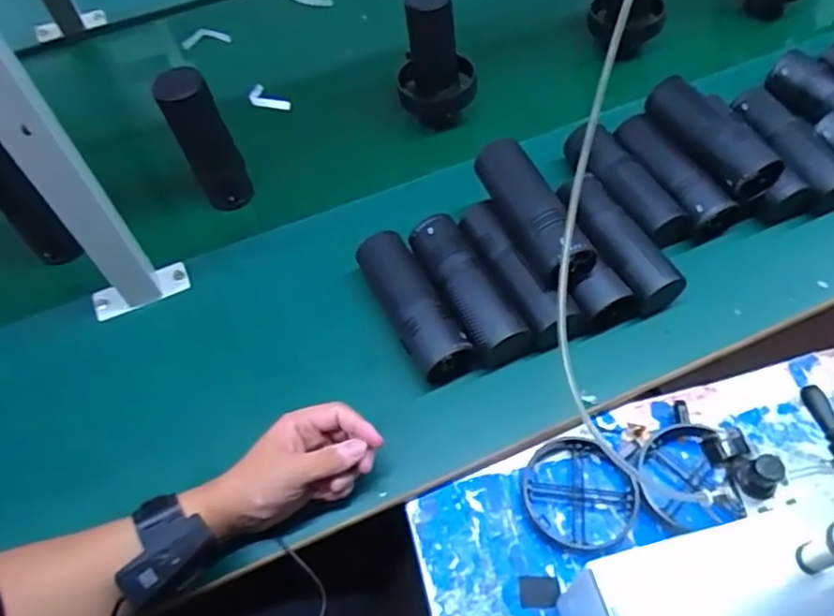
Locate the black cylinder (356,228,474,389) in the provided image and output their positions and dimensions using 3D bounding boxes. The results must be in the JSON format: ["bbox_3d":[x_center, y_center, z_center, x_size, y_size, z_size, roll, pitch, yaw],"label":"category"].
[{"bbox_3d":[-0.008,-0.002,0.645,0.056,0.061,0.163,-25,60,-13],"label":"black cylinder"}]

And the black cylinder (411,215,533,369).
[{"bbox_3d":[0.048,-0.015,0.660,0.058,0.055,0.163,-26,60,-13],"label":"black cylinder"}]

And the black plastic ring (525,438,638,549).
[{"bbox_3d":[0.144,0.163,0.577,0.096,0.012,0.099,-1,57,2],"label":"black plastic ring"}]

